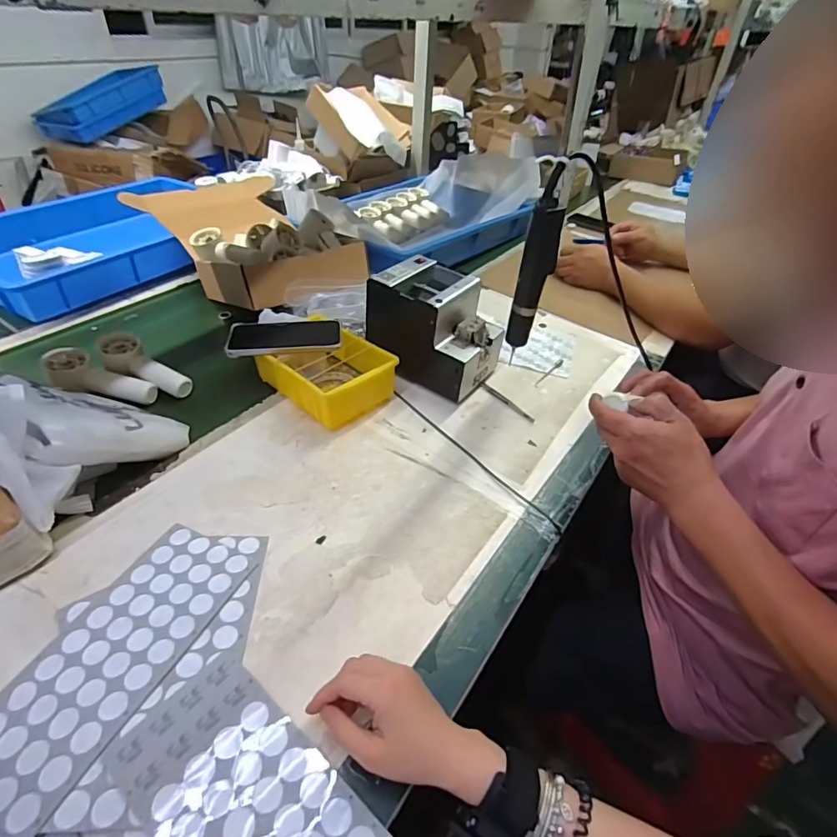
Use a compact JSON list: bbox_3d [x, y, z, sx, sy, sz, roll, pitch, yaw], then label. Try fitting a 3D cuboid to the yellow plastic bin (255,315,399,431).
[{"bbox_3d":[-0.140,-0.075,0.714,0.134,0.067,0.191,-30,53,-33],"label":"yellow plastic bin"}]

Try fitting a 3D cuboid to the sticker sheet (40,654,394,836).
[{"bbox_3d":[-0.115,0.297,0.346,0.246,0.007,0.132,27,46,19],"label":"sticker sheet"}]

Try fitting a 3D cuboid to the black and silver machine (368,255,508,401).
[{"bbox_3d":[0.030,-0.142,0.748,0.174,0.147,0.137,31,48,25],"label":"black and silver machine"}]

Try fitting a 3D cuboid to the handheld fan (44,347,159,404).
[{"bbox_3d":[-0.459,-0.054,0.678,0.153,0.043,0.064,15,43,11],"label":"handheld fan"}]

